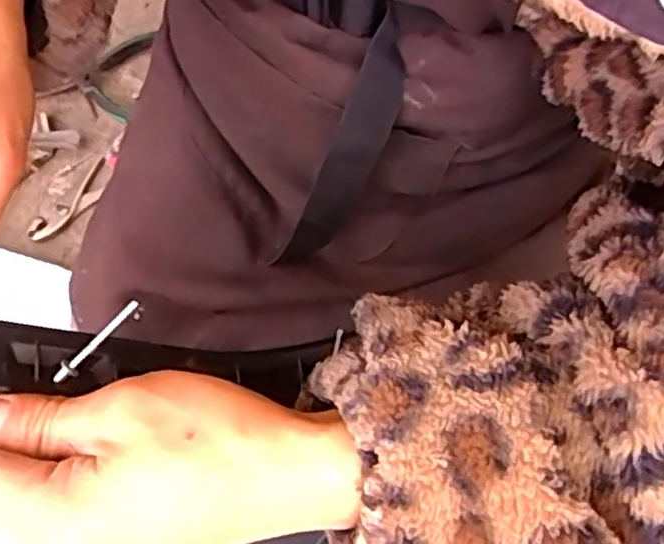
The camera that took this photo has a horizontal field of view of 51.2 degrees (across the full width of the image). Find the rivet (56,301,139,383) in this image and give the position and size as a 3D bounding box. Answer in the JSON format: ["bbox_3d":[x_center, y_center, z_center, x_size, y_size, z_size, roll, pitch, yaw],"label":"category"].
[{"bbox_3d":[-0.091,0.027,0.267,0.042,0.004,0.007,-45,74,-4],"label":"rivet"}]

